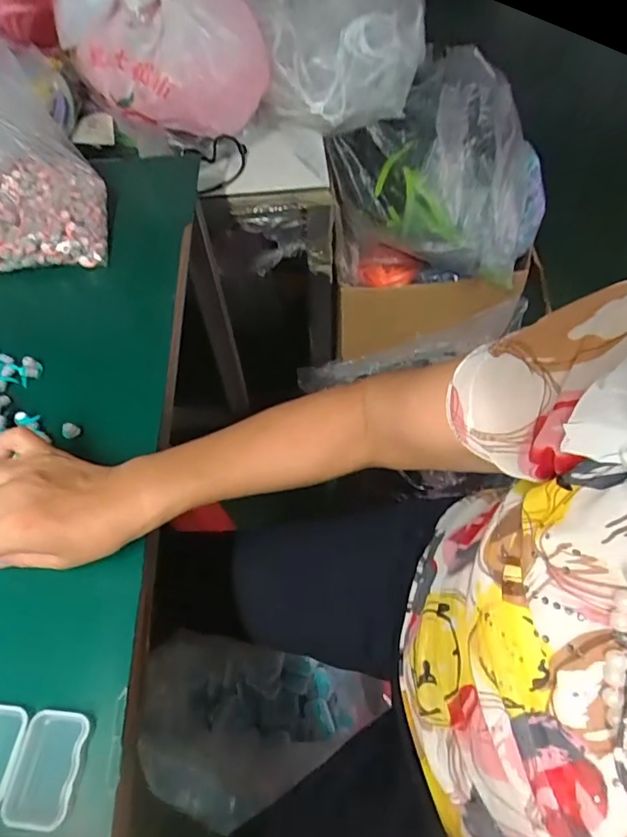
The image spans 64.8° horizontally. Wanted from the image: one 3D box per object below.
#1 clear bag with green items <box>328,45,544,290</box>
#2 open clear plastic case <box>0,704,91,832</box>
[{"bbox_3d":[0.224,-0.423,0.889,0.374,0.276,0.256,-2,57,1],"label":"clear bag with green items"},{"bbox_3d":[-0.176,0.205,0.294,0.074,0.008,0.056,3,57,4],"label":"open clear plastic case"}]

